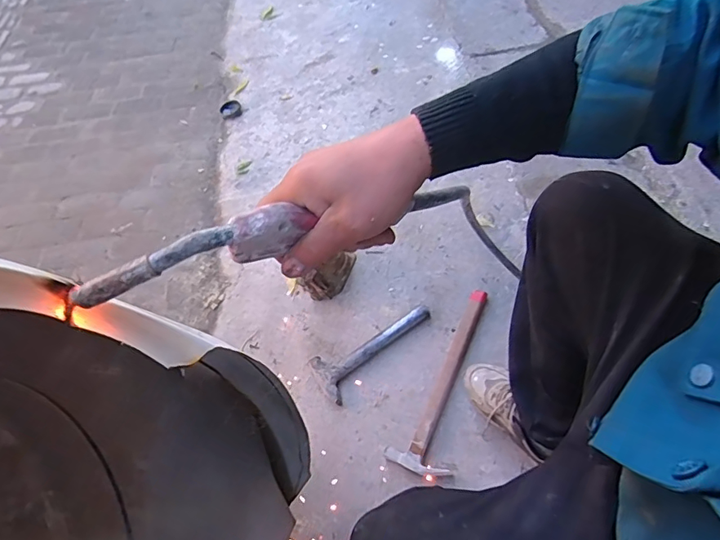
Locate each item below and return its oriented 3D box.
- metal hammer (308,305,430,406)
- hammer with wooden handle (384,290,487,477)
[{"bbox_3d":[0.015,0.155,1.074,0.284,0.051,0.123,-39,64,-18],"label":"metal hammer"},{"bbox_3d":[0.189,0.240,0.975,0.123,0.046,0.359,25,64,17],"label":"hammer with wooden handle"}]

